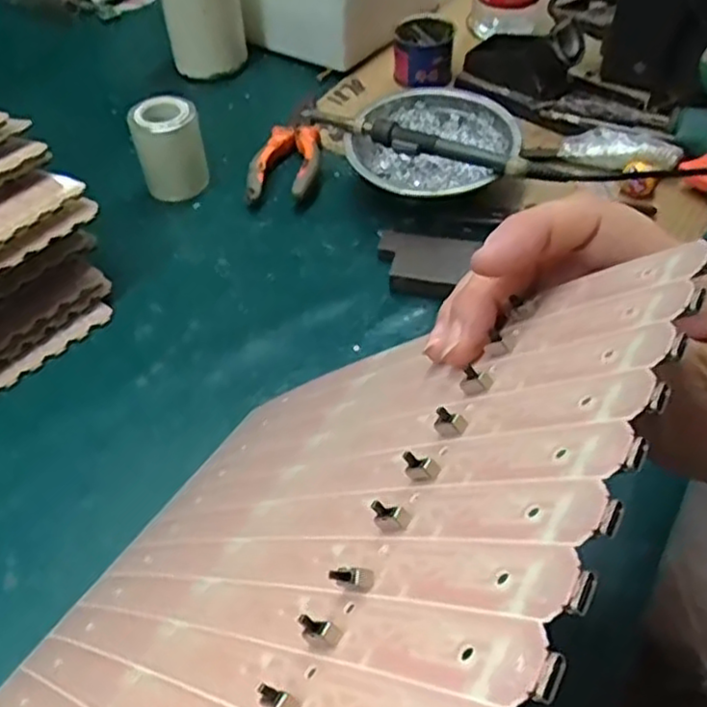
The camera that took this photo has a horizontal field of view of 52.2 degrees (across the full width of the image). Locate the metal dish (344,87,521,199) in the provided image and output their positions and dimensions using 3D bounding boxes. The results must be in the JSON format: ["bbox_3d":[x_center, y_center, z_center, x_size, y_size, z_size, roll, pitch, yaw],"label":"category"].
[{"bbox_3d":[0.057,-0.154,0.543,0.121,0.041,0.117,0,49,0],"label":"metal dish"}]

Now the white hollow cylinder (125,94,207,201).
[{"bbox_3d":[-0.139,-0.154,0.549,0.048,0.064,0.041,-14,51,-12],"label":"white hollow cylinder"}]

